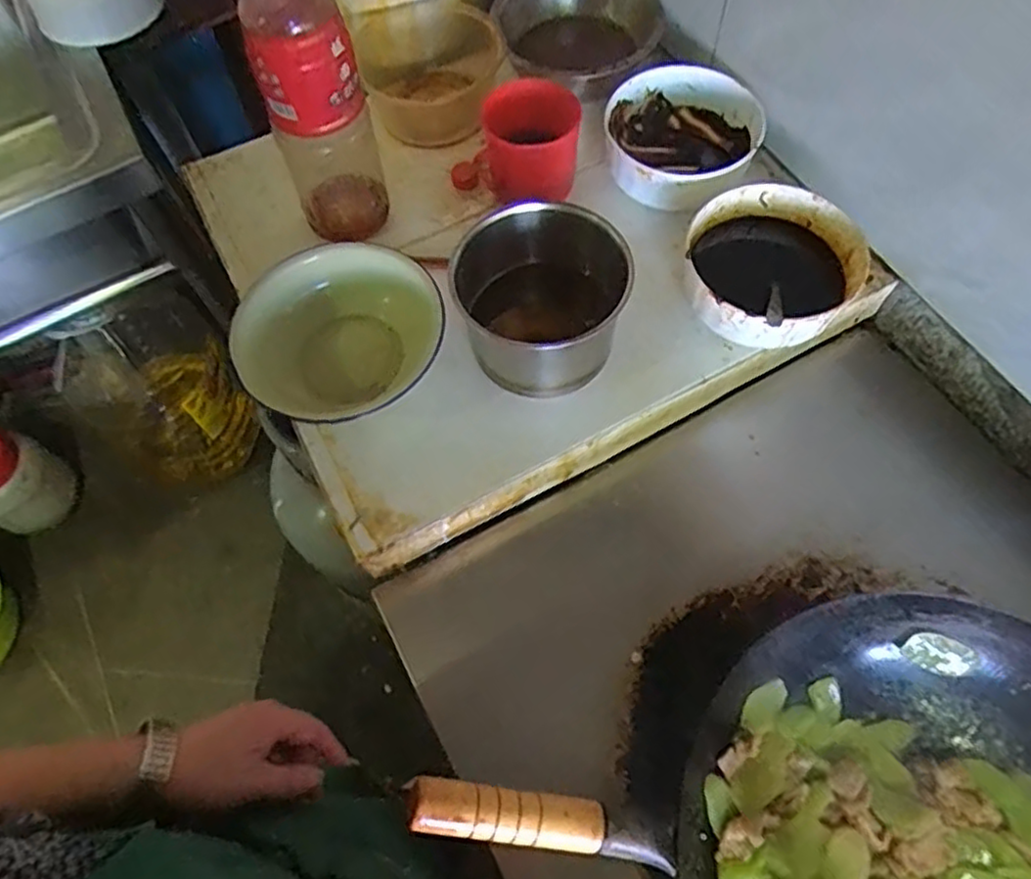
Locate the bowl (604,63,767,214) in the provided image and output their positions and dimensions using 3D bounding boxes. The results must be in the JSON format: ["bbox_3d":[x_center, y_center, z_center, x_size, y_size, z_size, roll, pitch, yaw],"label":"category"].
[{"bbox_3d":[0.182,-0.332,0.766,0.160,0.066,0.169,-1,64,2],"label":"bowl"}]

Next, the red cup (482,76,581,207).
[{"bbox_3d":[0.017,-0.318,0.735,0.100,0.090,0.096,-3,64,1],"label":"red cup"}]

